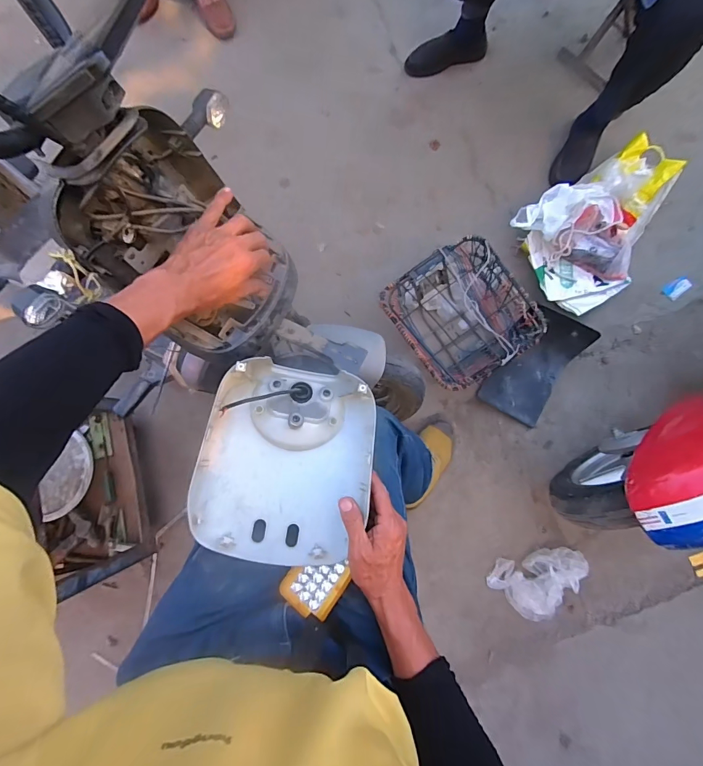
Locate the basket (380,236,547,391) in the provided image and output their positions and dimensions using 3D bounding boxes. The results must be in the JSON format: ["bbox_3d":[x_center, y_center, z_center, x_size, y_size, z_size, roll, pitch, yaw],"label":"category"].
[{"bbox_3d":[0.278,-0.164,1.038,0.299,0.174,0.321,-36,81,0],"label":"basket"}]

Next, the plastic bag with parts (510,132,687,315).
[{"bbox_3d":[0.666,-0.404,1.029,0.431,0.128,0.312,-30,80,-1],"label":"plastic bag with parts"}]

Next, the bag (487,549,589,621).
[{"bbox_3d":[0.481,0.506,0.985,0.244,0.035,0.154,-15,80,1],"label":"bag"}]

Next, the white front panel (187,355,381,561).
[{"bbox_3d":[-0.080,0.106,0.508,0.206,0.075,0.252,7,83,2],"label":"white front panel"}]

